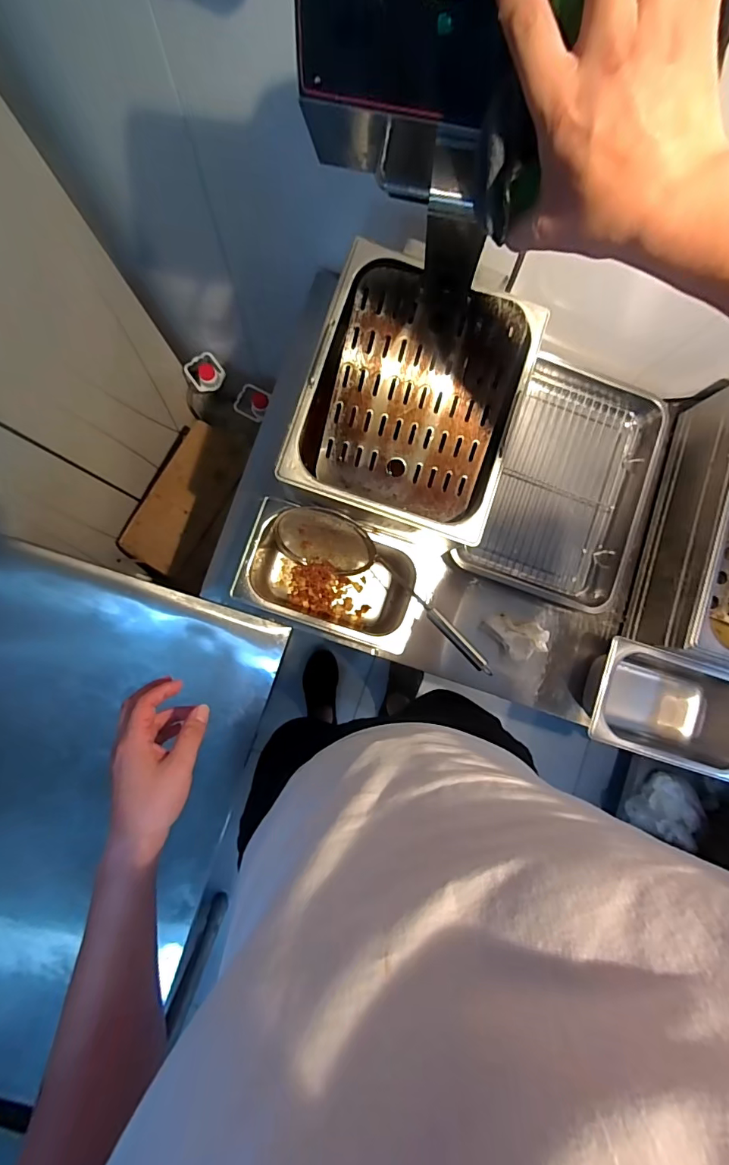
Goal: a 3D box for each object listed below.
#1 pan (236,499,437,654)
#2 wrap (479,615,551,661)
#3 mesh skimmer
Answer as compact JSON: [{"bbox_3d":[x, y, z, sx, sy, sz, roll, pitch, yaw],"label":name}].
[{"bbox_3d":[-0.051,-0.009,0.720,0.282,0.106,0.163,20,85,-4],"label":"pan"},{"bbox_3d":[0.252,0.091,0.773,0.115,0.042,0.069,19,86,-4],"label":"wrap"},{"bbox_3d":[0.030,0.004,0.673,0.366,0.119,0.086,34,85,15],"label":"mesh skimmer"}]

